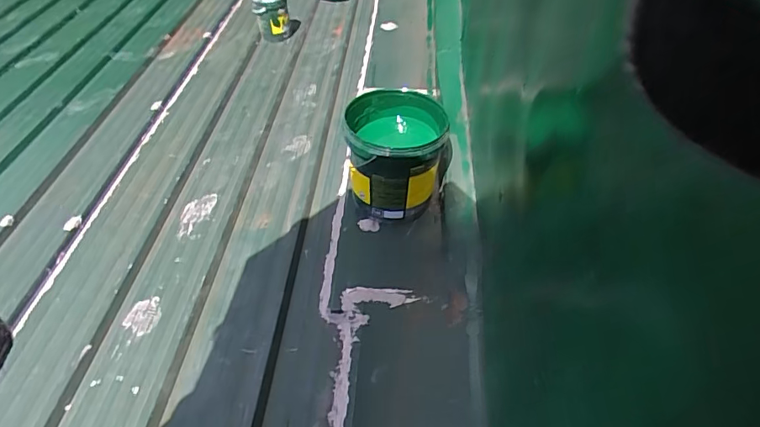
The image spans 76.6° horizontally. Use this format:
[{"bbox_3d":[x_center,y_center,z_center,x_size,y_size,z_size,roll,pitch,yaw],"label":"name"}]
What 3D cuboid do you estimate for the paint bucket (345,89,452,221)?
[{"bbox_3d":[0.054,-0.194,1.514,0.306,0.302,0.329,-2,54,3],"label":"paint bucket"}]

